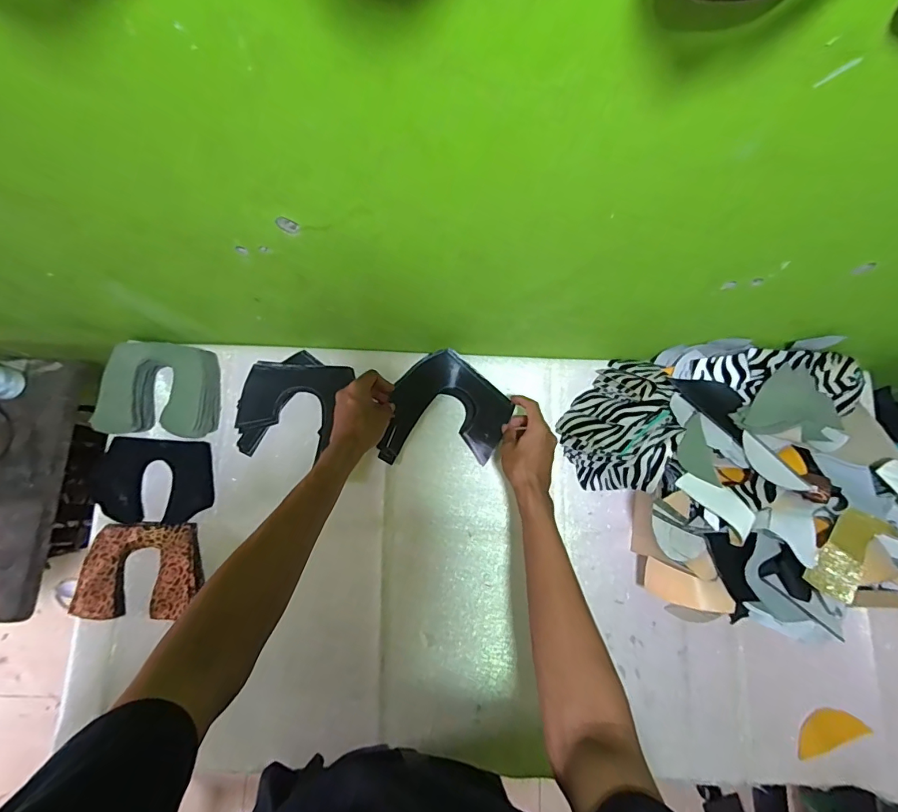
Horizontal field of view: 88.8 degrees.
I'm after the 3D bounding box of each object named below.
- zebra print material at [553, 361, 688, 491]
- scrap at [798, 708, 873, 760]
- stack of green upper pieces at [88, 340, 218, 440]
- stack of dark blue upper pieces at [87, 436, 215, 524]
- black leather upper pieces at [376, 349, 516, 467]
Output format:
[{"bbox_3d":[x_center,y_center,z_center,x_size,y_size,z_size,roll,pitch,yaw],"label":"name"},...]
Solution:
[{"bbox_3d":[0.260,0.019,0.684,0.136,0.120,0.218,32,80,5],"label":"zebra print material"},{"bbox_3d":[0.542,0.462,0.655,0.105,0.009,0.047,-23,69,4],"label":"scrap"},{"bbox_3d":[-0.429,-0.021,0.693,0.149,0.076,0.136,3,79,-1],"label":"stack of green upper pieces"},{"bbox_3d":[-0.443,0.111,0.684,0.168,0.033,0.120,3,79,-1],"label":"stack of dark blue upper pieces"},{"bbox_3d":[-0.002,0.013,0.695,0.167,0.059,0.173,17,79,2],"label":"black leather upper pieces"}]

